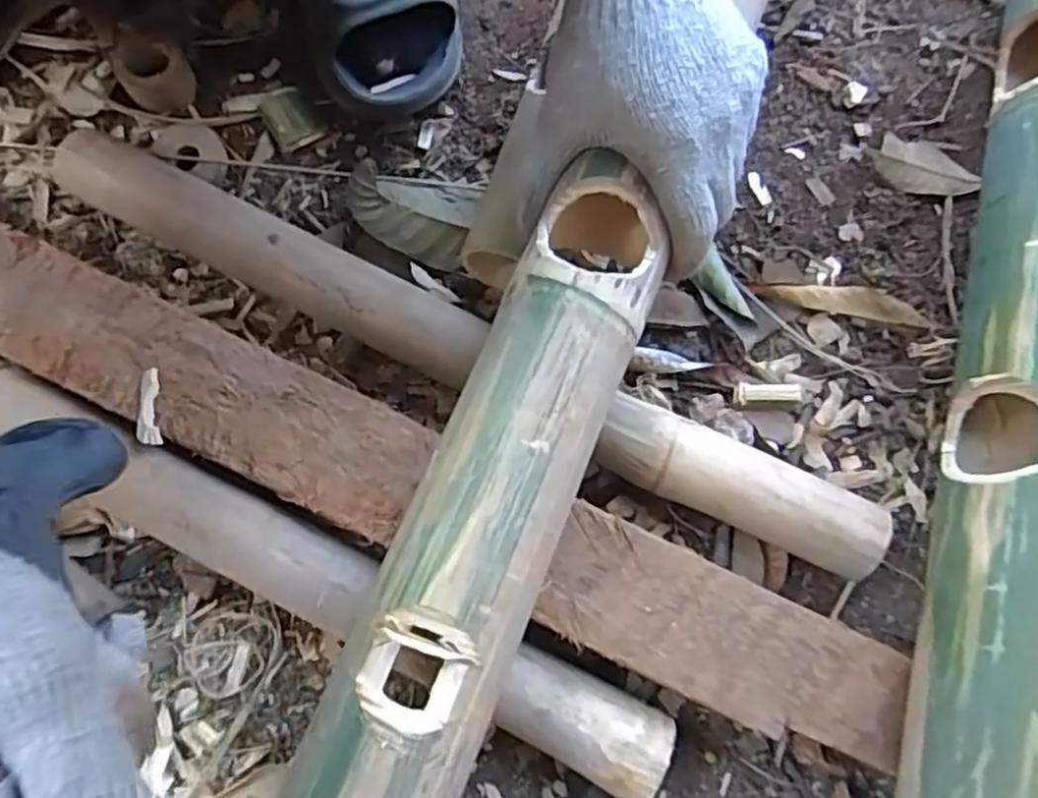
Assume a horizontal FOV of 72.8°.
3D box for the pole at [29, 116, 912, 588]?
[{"bbox_3d":[-0.038,-0.028,0.422,0.535,0.055,0.053,26,78,5],"label":"pole"}]

